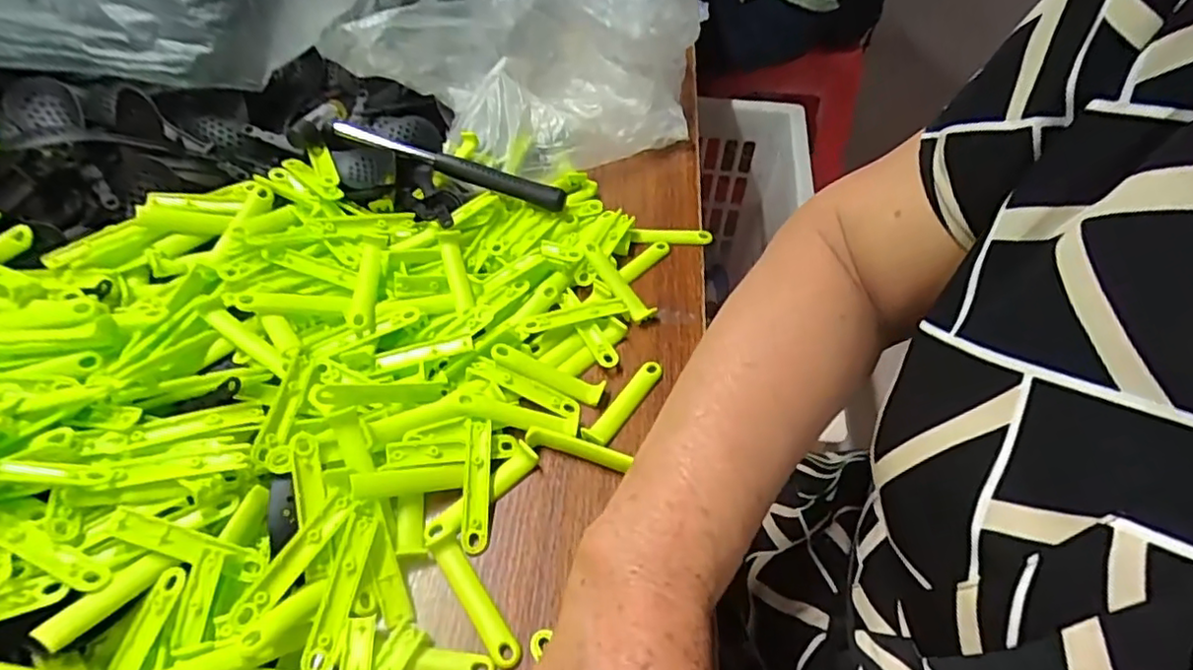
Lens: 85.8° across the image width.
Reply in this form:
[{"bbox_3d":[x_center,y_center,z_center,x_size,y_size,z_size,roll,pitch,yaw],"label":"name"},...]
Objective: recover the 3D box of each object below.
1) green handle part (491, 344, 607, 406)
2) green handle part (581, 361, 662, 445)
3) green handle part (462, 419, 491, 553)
[{"bbox_3d":[-0.032,0.024,0.417,0.076,0.006,0.015,24,52,-2],"label":"green handle part"},{"bbox_3d":[0.019,0.042,0.413,0.015,0.007,0.076,31,55,21],"label":"green handle part"},{"bbox_3d":[-0.069,0.085,0.370,0.015,0.005,0.076,-1,63,-4],"label":"green handle part"}]

